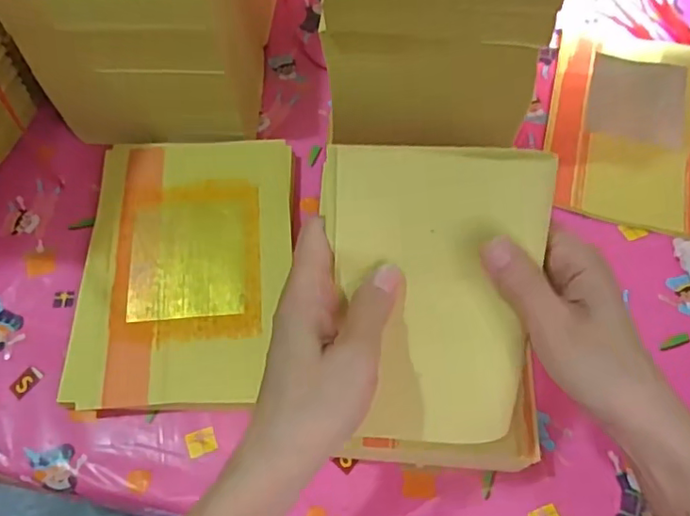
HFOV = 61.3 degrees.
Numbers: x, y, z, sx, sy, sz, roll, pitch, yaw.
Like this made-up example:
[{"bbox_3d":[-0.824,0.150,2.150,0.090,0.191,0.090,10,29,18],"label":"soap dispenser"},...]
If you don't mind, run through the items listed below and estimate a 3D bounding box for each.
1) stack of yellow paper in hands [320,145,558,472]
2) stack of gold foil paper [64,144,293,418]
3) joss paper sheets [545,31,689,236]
[{"bbox_3d":[0.048,0.031,0.302,0.108,0.017,0.174,0,105,7],"label":"stack of yellow paper in hands"},{"bbox_3d":[-0.127,0.004,0.476,0.160,0.018,0.230,-1,63,-2],"label":"stack of gold foil paper"},{"bbox_3d":[0.279,-0.125,0.557,0.159,0.012,0.221,14,63,8],"label":"joss paper sheets"}]

